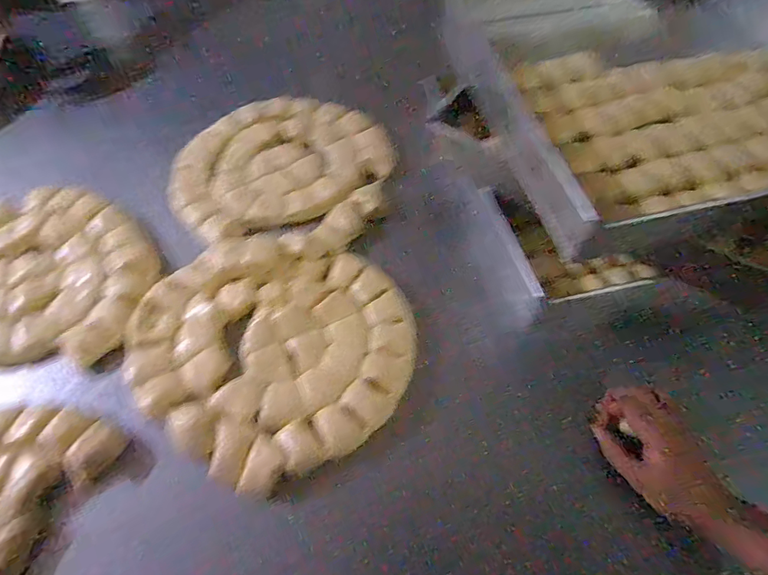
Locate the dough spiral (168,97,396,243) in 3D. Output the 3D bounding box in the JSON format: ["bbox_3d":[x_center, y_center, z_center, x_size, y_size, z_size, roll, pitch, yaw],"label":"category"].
[{"bbox_3d":[-0.145,-0.190,0.630,0.308,0.028,0.215,-20,61,-14],"label":"dough spiral"}]

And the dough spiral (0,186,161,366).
[{"bbox_3d":[-0.438,-0.019,0.528,0.296,0.031,0.249,-14,60,-11],"label":"dough spiral"}]

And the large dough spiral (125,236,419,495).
[{"bbox_3d":[-0.118,0.056,0.473,0.288,0.023,0.258,32,62,17],"label":"large dough spiral"}]

